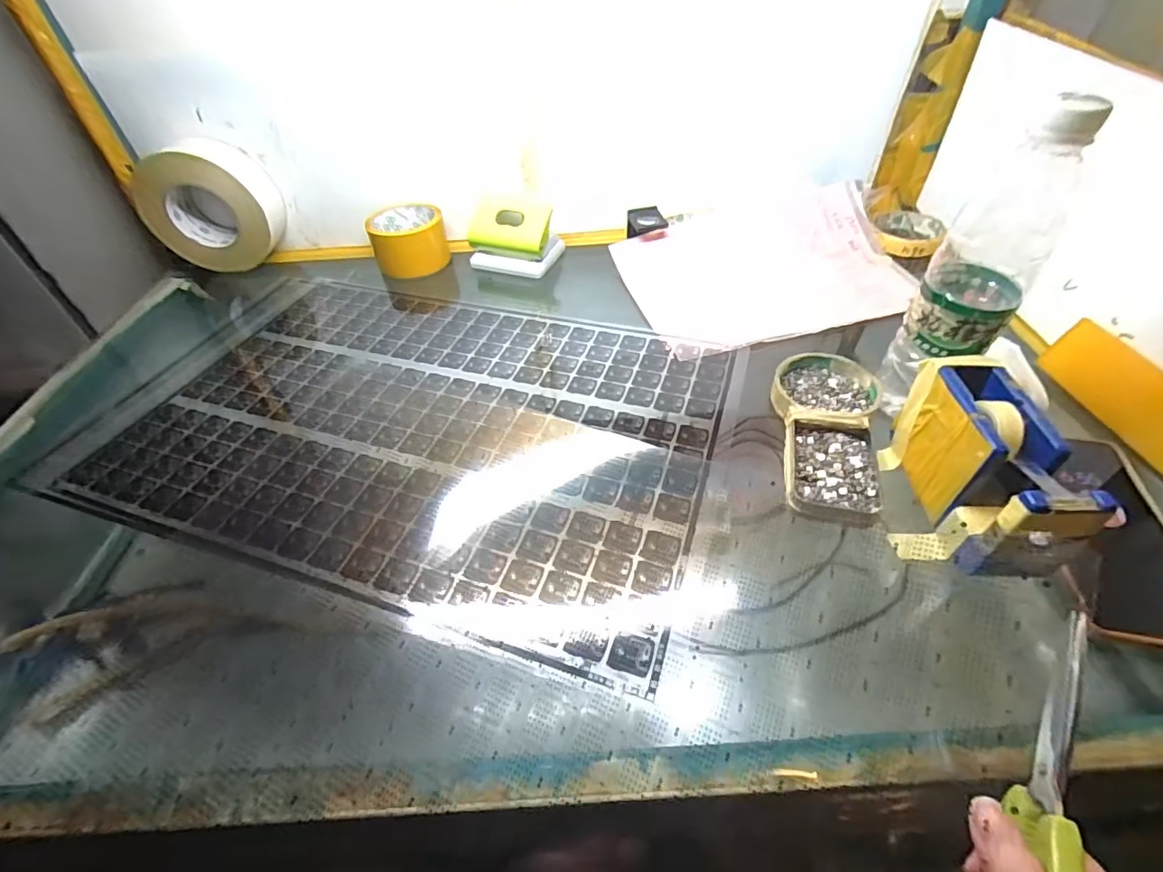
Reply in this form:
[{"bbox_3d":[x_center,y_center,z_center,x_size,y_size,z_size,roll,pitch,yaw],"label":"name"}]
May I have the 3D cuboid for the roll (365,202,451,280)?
[{"bbox_3d":[-0.216,-0.248,0.656,0.090,0.055,0.076,-15,46,-11],"label":"roll"}]

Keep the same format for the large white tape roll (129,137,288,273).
[{"bbox_3d":[-0.442,-0.270,0.630,0.147,0.140,0.048,-9,45,-5],"label":"large white tape roll"}]

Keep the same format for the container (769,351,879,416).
[{"bbox_3d":[0.208,-0.038,0.445,0.081,0.018,0.082,-2,45,2],"label":"container"}]

